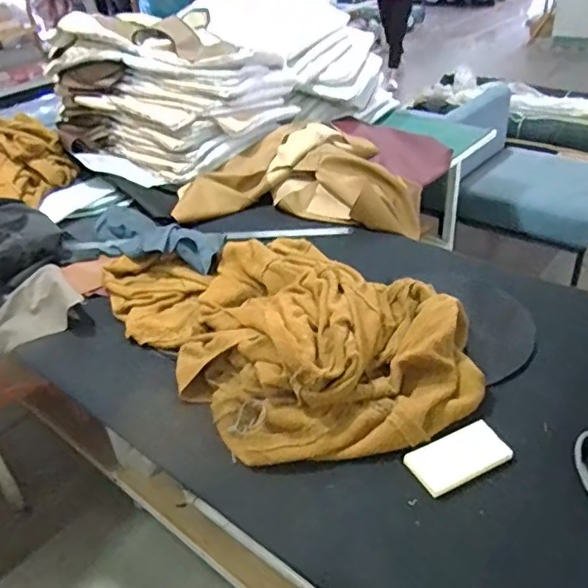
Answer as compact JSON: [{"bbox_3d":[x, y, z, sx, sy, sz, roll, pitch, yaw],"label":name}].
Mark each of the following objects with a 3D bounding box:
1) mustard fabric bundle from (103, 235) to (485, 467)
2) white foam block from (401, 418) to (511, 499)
[{"bbox_3d":[-0.047,0.028,1.329,0.553,0.144,0.930,-27,40,-28],"label":"mustard fabric bundle"},{"bbox_3d":[0.294,0.293,1.024,0.173,0.023,0.097,-18,37,-18],"label":"white foam block"}]

